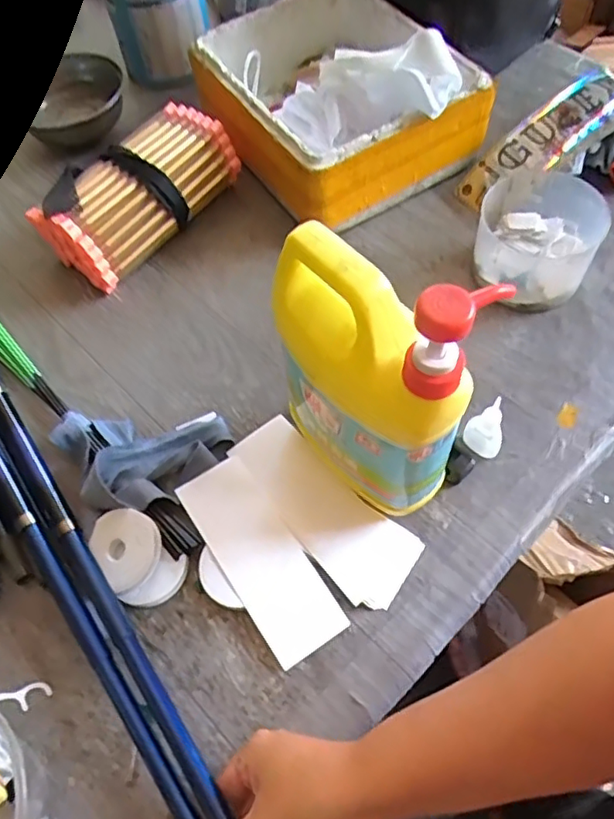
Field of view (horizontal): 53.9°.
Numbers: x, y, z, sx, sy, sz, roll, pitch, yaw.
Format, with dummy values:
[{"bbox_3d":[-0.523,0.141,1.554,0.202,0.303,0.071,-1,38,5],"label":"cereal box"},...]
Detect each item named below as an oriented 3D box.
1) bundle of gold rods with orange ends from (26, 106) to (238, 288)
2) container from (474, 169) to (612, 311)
[{"bbox_3d":[-0.186,-0.235,0.665,0.111,0.086,0.215,34,68,21],"label":"bundle of gold rods with orange ends"},{"bbox_3d":[0.229,-0.168,0.605,0.116,0.072,0.124,27,65,18],"label":"container"}]

